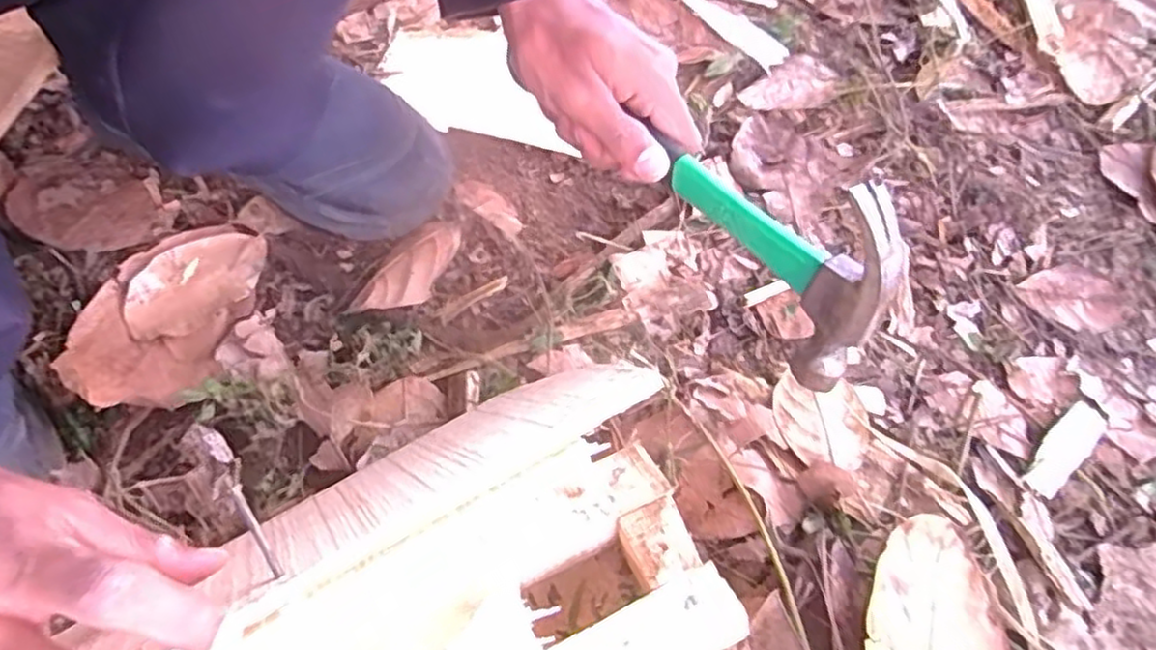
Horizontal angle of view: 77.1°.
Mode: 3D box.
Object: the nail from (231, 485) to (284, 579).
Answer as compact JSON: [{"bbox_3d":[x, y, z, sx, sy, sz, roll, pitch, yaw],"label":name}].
[{"bbox_3d":[-0.111,0.071,0.251,0.004,0.004,0.035,-28,82,-18],"label":"nail"}]

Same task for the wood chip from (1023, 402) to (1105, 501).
[{"bbox_3d":[0.257,0.067,0.383,0.063,0.007,0.020,-37,66,-22],"label":"wood chip"}]

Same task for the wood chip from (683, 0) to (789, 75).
[{"bbox_3d":[0.117,-0.228,0.553,0.024,0.008,0.109,-29,63,-19],"label":"wood chip"}]

